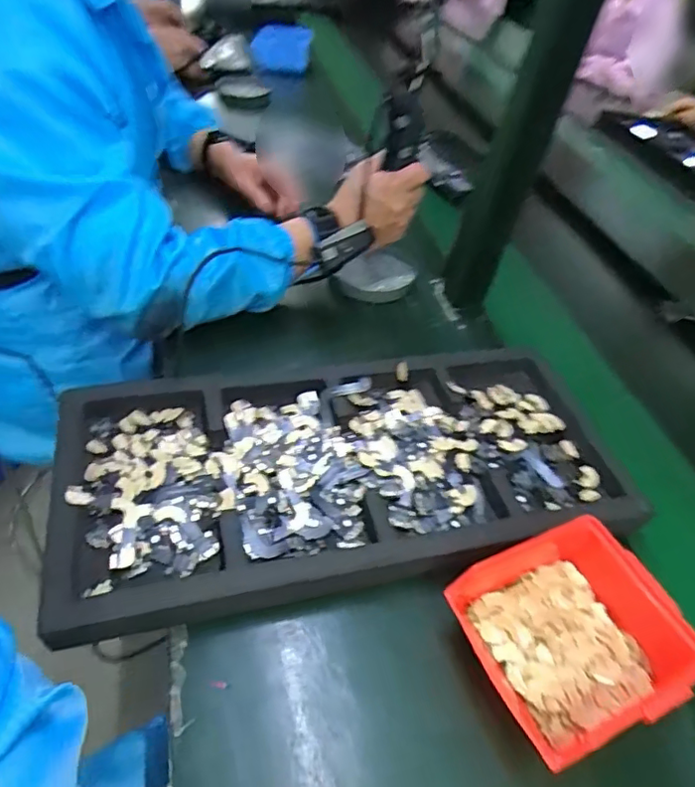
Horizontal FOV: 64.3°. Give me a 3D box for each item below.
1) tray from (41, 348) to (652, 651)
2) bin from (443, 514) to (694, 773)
[{"bbox_3d":[0.006,0.060,0.494,0.491,0.046,0.231,-4,46,-16],"label":"tray"},{"bbox_3d":[0.160,0.167,0.388,0.143,0.059,0.125,-15,49,-24],"label":"bin"}]

